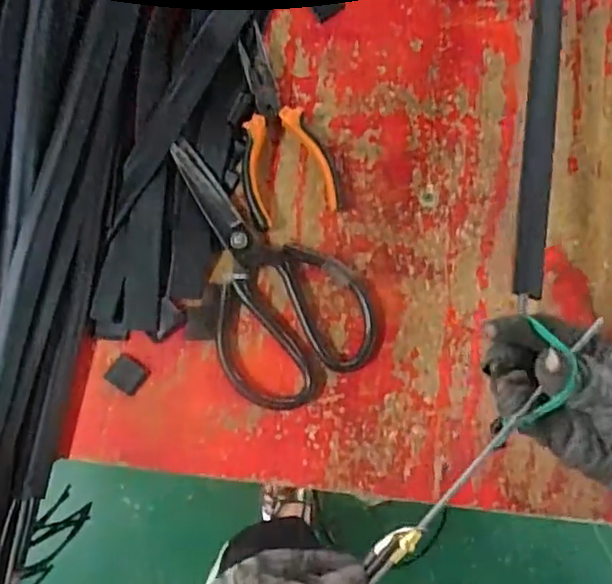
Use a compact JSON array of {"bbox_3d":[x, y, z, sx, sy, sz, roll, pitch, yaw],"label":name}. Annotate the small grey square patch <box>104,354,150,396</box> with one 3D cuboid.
[{"bbox_3d":[-0.134,0.062,0.478,0.027,0.004,0.024,34,84,4],"label":"small grey square patch"}]

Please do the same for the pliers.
[{"bbox_3d":[-0.026,-0.129,0.492,0.068,0.019,0.149,-17,83,-2],"label":"pliers"}]

